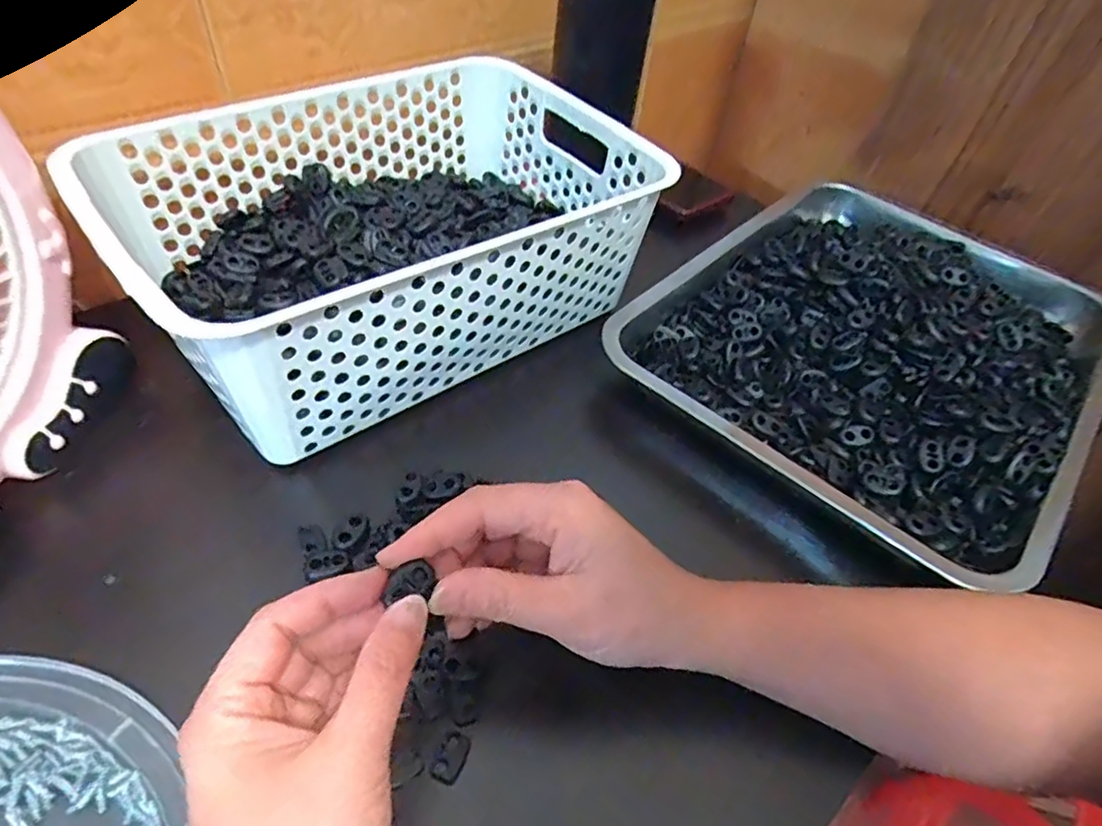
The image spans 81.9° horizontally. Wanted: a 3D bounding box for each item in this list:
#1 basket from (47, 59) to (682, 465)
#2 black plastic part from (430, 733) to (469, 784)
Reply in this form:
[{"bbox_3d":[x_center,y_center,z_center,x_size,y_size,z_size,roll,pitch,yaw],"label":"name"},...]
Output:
[{"bbox_3d":[-0.100,-0.122,0.415,0.307,0.097,0.212,-29,57,-29],"label":"basket"},{"bbox_3d":[-0.041,0.145,0.267,0.011,0.006,0.019,24,49,14],"label":"black plastic part"}]

